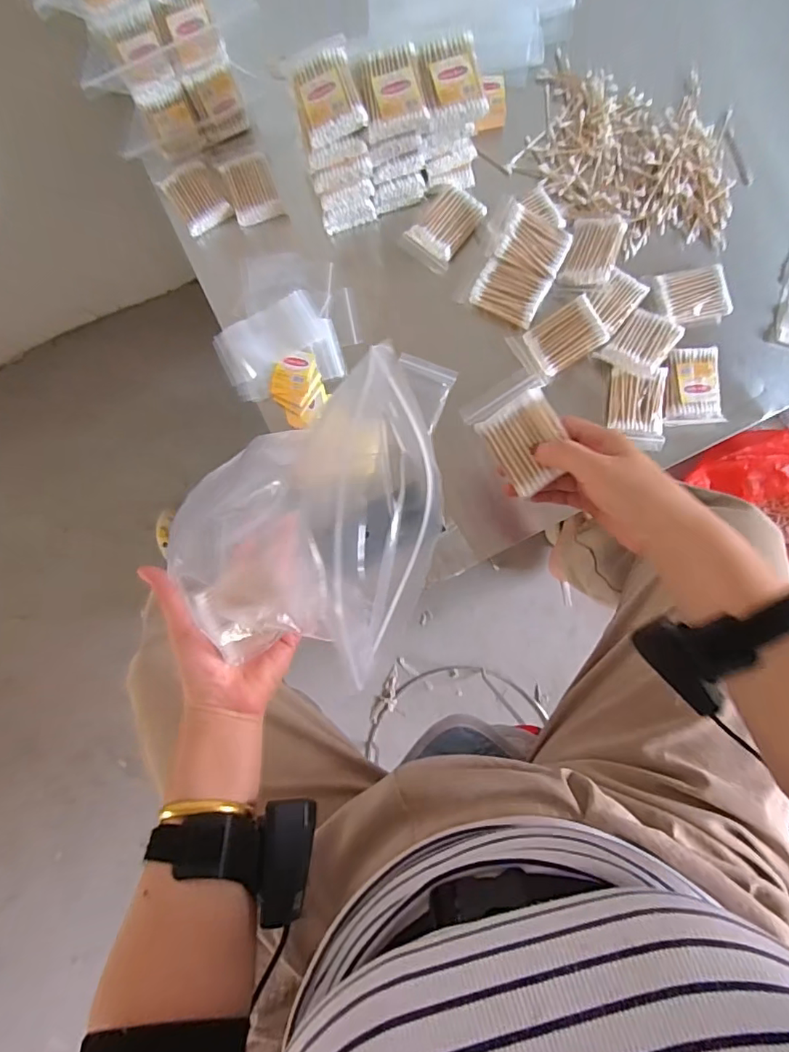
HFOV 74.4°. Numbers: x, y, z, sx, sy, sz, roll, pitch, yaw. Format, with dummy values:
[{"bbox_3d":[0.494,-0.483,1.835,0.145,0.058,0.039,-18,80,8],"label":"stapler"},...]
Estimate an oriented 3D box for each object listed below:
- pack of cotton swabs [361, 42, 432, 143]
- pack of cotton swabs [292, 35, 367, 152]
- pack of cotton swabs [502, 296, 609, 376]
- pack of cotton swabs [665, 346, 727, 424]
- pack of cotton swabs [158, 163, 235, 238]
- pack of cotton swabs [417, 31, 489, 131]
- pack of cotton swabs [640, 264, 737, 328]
[{"bbox_3d":[-0.002,-0.402,0.483,0.056,0.025,0.072,-13,82,0],"label":"pack of cotton swabs"},{"bbox_3d":[-0.063,-0.405,0.487,0.055,0.024,0.085,-15,82,0],"label":"pack of cotton swabs"},{"bbox_3d":[0.173,-0.198,0.549,0.088,0.013,0.057,-26,86,16],"label":"pack of cotton swabs"},{"bbox_3d":[0.317,-0.150,0.557,0.056,0.025,0.080,-1,83,2],"label":"pack of cotton swabs"},{"bbox_3d":[-0.223,-0.372,0.589,0.055,0.017,0.072,-32,83,-2],"label":"pack of cotton swabs"},{"bbox_3d":[0.053,-0.416,0.486,0.056,0.023,0.069,-15,82,0],"label":"pack of cotton swabs"},{"bbox_3d":[0.317,-0.247,0.560,0.083,0.022,0.060,-8,82,1],"label":"pack of cotton swabs"}]

